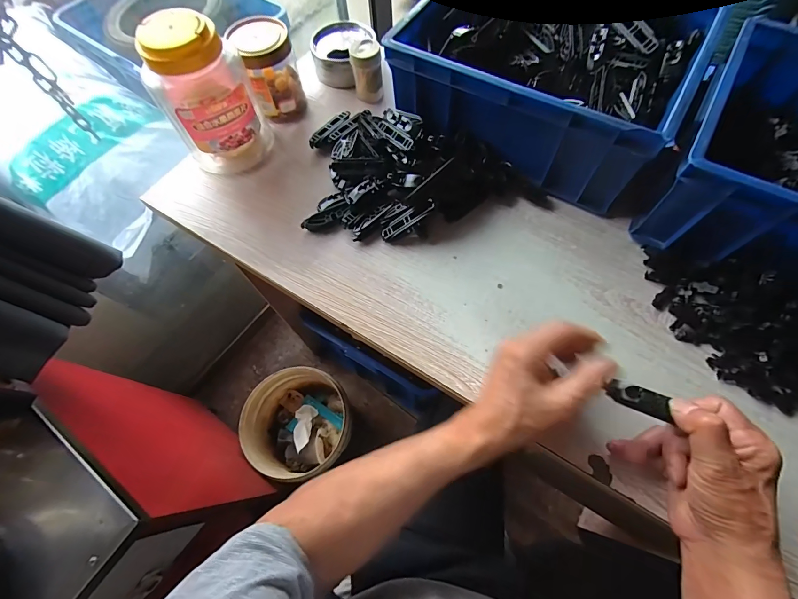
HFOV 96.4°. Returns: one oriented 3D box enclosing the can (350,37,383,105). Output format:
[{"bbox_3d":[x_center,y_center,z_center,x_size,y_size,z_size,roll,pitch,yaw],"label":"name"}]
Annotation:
[{"bbox_3d":[-0.047,-0.348,0.546,0.045,0.083,0.037,-5,65,1],"label":"can"}]

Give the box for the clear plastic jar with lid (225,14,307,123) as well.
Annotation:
[{"bbox_3d":[-0.185,-0.334,0.523,0.072,0.120,0.076,-1,66,3],"label":"clear plastic jar with lid"}]

